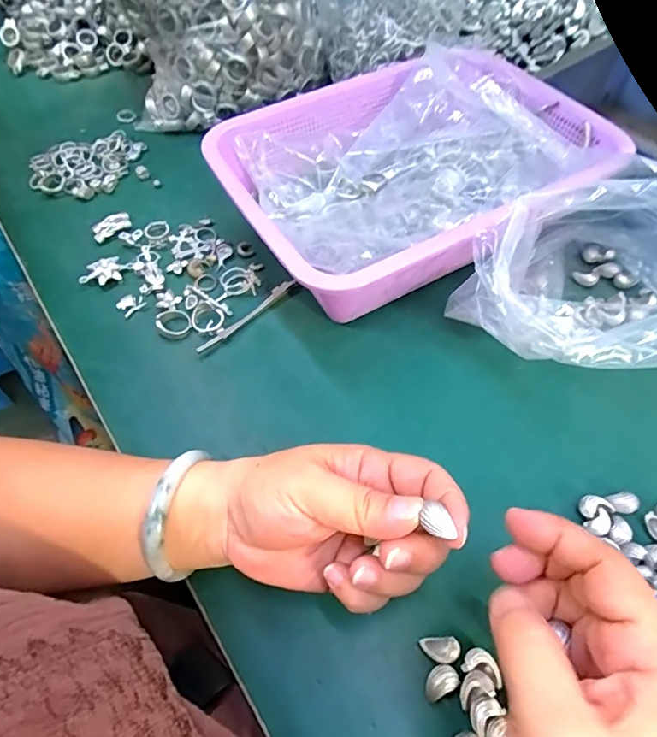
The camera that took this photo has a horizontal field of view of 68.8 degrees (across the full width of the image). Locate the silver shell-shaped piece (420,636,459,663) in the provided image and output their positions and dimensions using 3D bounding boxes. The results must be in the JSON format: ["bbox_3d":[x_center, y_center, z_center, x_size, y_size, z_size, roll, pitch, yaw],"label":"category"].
[{"bbox_3d":[0.060,0.151,0.257,0.019,0.006,0.012,-2,58,1],"label":"silver shell-shaped piece"}]

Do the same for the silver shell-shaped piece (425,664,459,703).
[{"bbox_3d":[0.058,0.163,0.249,0.019,0.005,0.012,-28,61,-14],"label":"silver shell-shaped piece"}]

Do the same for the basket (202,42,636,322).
[{"bbox_3d":[0.069,-0.165,0.417,0.299,0.083,0.231,-28,61,-15],"label":"basket"}]

